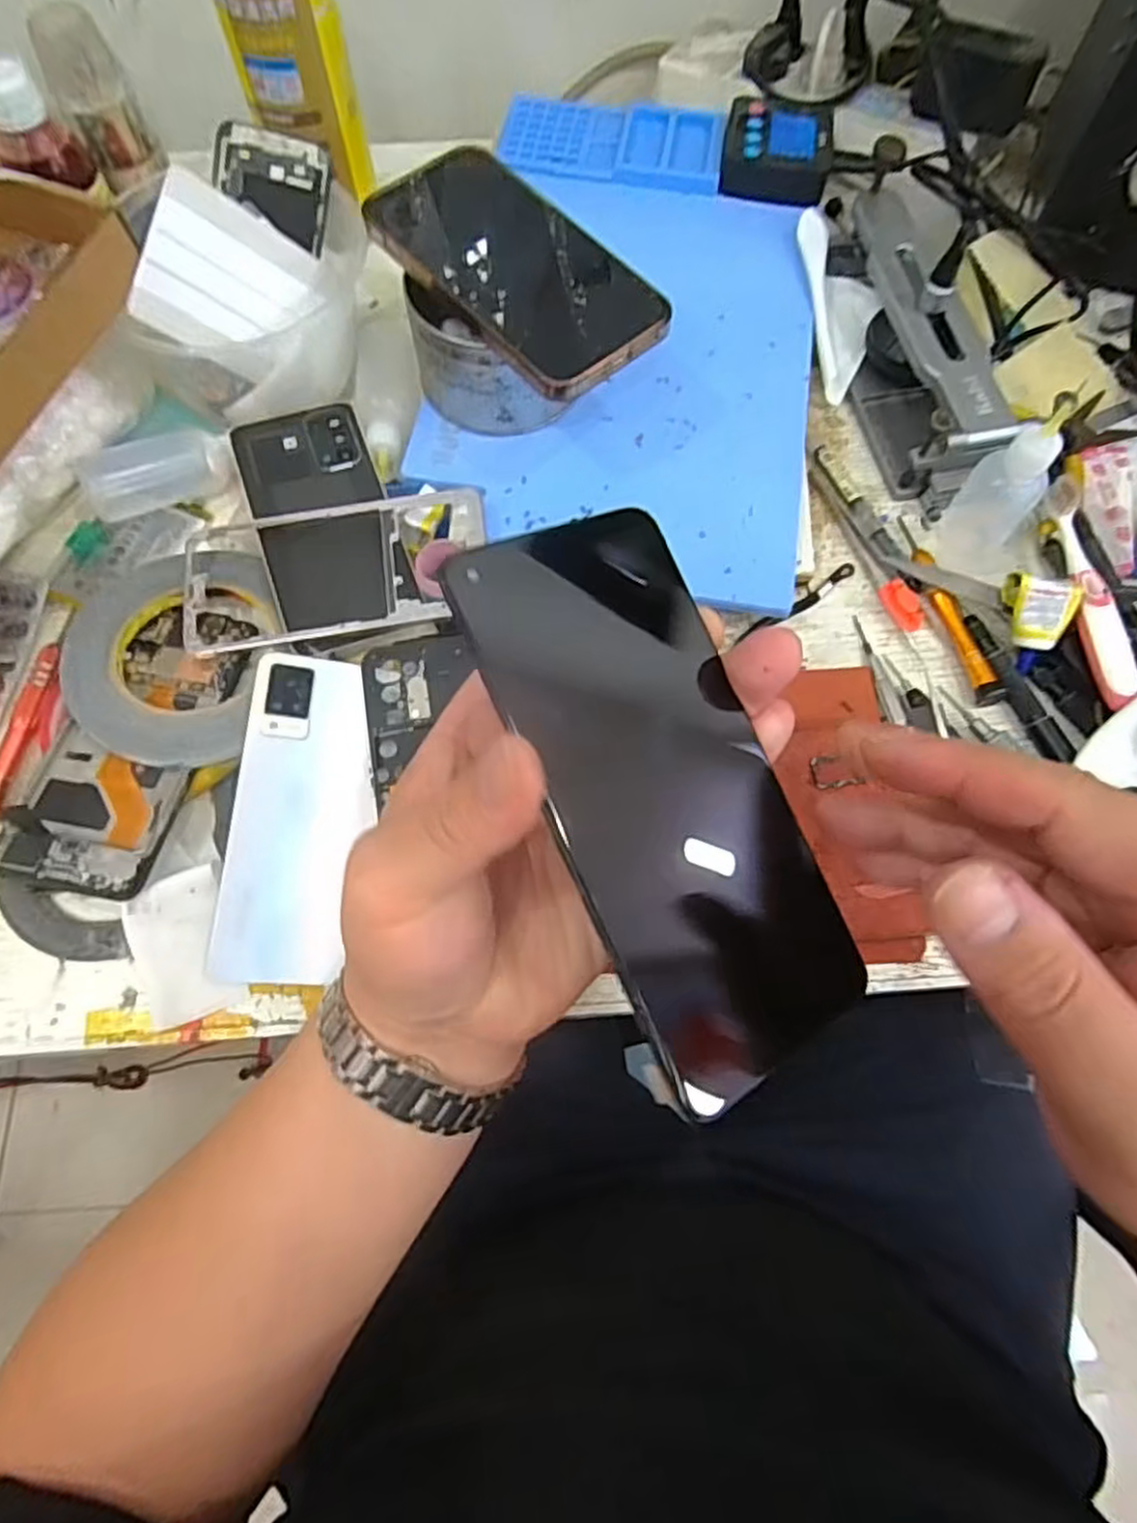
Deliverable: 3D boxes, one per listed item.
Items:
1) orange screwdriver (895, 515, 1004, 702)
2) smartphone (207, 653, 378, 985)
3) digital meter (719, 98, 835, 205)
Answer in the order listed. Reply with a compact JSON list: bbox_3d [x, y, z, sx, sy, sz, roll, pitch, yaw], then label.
[{"bbox_3d":[0.205,-0.085,0.407,0.015,0.018,0.119,-12,70,-4],"label":"orange screwdriver"},{"bbox_3d":[-0.127,0.025,0.360,0.060,0.009,0.155,8,78,-18],"label":"smartphone"},{"bbox_3d":[0.139,-0.408,0.496,0.069,0.018,0.078,9,70,4],"label":"digital meter"}]

